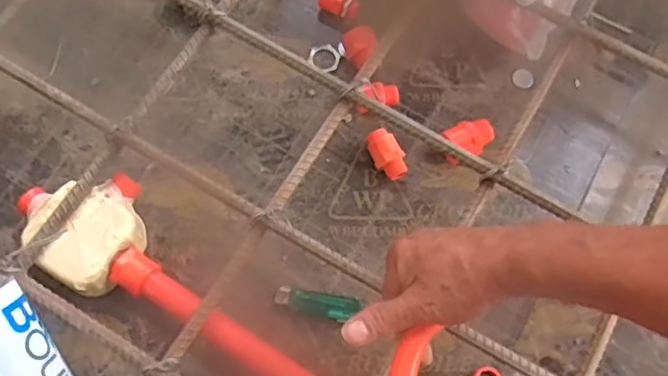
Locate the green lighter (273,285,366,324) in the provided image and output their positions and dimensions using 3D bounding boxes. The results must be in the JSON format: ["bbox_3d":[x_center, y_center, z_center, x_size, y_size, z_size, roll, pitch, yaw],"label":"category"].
[{"bbox_3d":[-0.015,0.105,0.553,0.078,0.011,0.026,14,73,2],"label":"green lighter"}]

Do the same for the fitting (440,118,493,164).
[{"bbox_3d":[0.129,-0.044,0.593,0.053,0.031,0.034,-25,76,-9],"label":"fitting"}]

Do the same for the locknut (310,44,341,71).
[{"bbox_3d":[-0.009,-0.138,0.632,0.032,0.004,0.033,1,73,-2],"label":"locknut"}]

